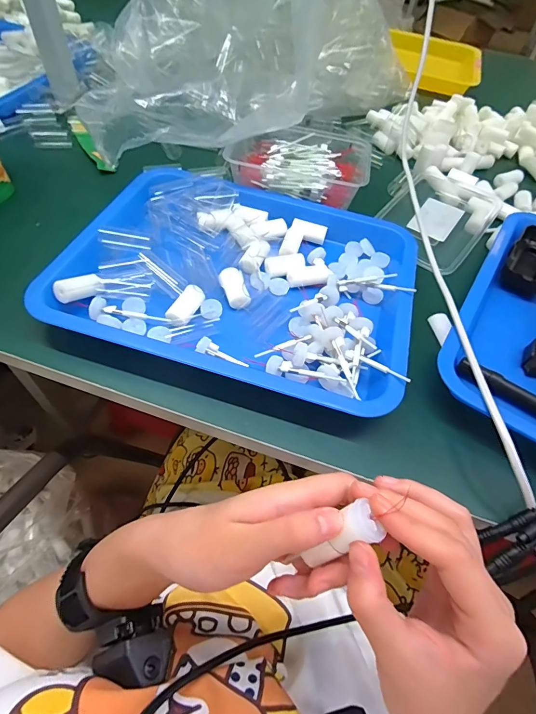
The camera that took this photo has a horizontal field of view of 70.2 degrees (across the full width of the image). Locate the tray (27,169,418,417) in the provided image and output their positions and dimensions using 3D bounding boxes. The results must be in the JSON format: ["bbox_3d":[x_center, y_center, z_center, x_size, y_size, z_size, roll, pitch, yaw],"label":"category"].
[{"bbox_3d":[-0.019,-0.090,0.385,0.324,0.034,0.258,15,55,5],"label":"tray"}]

